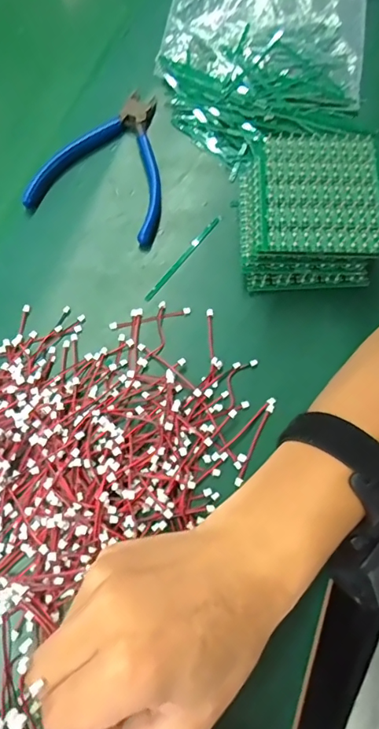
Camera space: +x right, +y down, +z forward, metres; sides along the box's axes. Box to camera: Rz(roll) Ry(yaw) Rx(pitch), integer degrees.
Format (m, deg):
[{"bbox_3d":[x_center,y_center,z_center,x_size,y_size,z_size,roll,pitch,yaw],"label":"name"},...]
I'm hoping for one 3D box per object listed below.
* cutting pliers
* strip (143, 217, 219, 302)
[{"bbox_3d":[-0.057,-0.166,0.382,0.105,0.011,0.132,18,71,8],"label":"cutting pliers"},{"bbox_3d":[-0.004,-0.081,0.358,0.007,0.006,0.088,34,74,13],"label":"strip"}]

